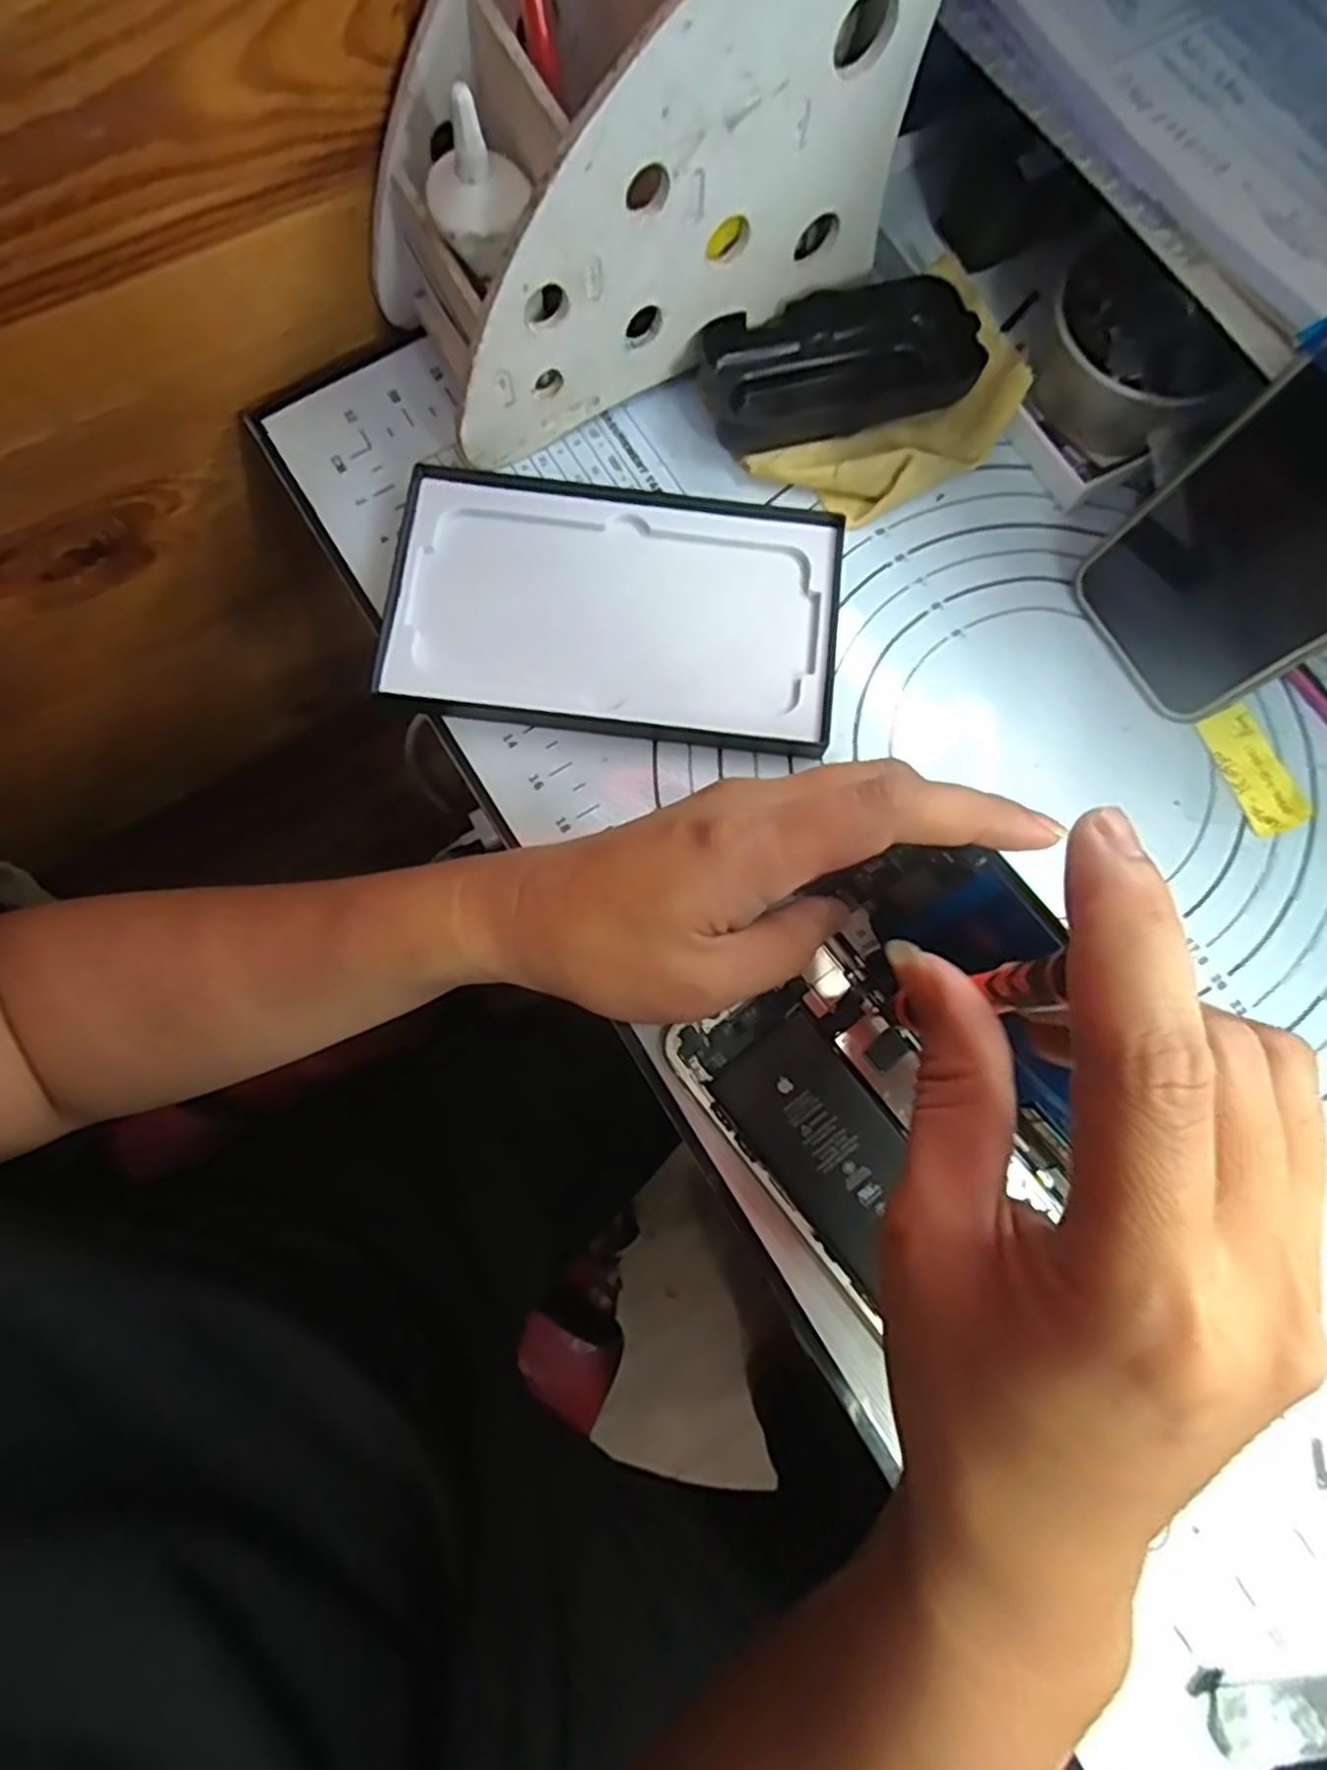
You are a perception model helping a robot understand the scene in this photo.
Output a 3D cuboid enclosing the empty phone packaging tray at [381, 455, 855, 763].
[{"bbox_3d":[-0.018,-0.106,0.298,0.166,0.014,0.100,8,80,2],"label":"empty phone packaging tray"}]

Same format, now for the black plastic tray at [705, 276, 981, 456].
[{"bbox_3d":[0.071,-0.211,0.314,0.105,0.018,0.054,-18,80,-3],"label":"black plastic tray"}]

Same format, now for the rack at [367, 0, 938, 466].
[{"bbox_3d":[-0.013,-0.252,0.262,0.183,0.130,0.079,-28,81,-5],"label":"rack"}]

